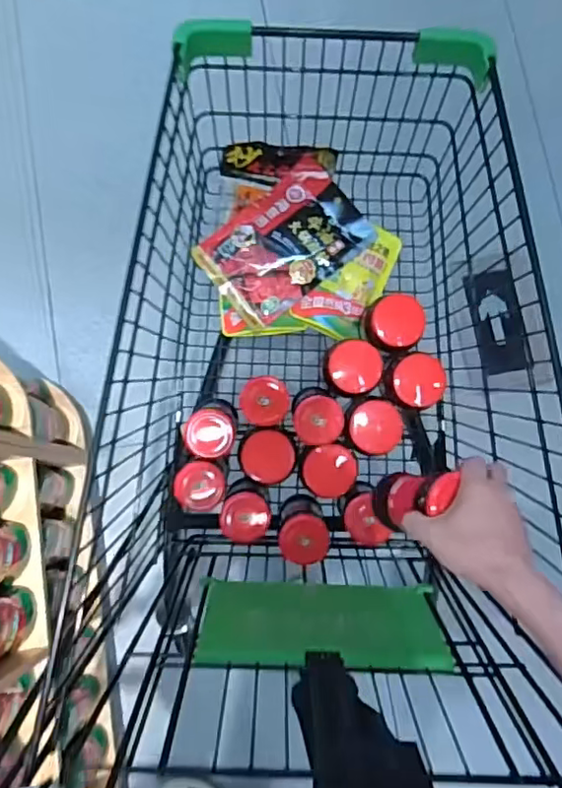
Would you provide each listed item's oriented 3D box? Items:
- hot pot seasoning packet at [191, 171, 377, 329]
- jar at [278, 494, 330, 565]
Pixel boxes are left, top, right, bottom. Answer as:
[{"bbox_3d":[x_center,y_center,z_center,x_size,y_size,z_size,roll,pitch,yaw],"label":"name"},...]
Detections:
[{"bbox_3d":[0.004,-0.219,0.887,0.228,0.040,0.160,-38,89,1],"label":"hot pot seasoning packet"},{"bbox_3d":[0.031,0.184,0.844,0.064,0.128,0.071,-6,89,1],"label":"jar"}]

